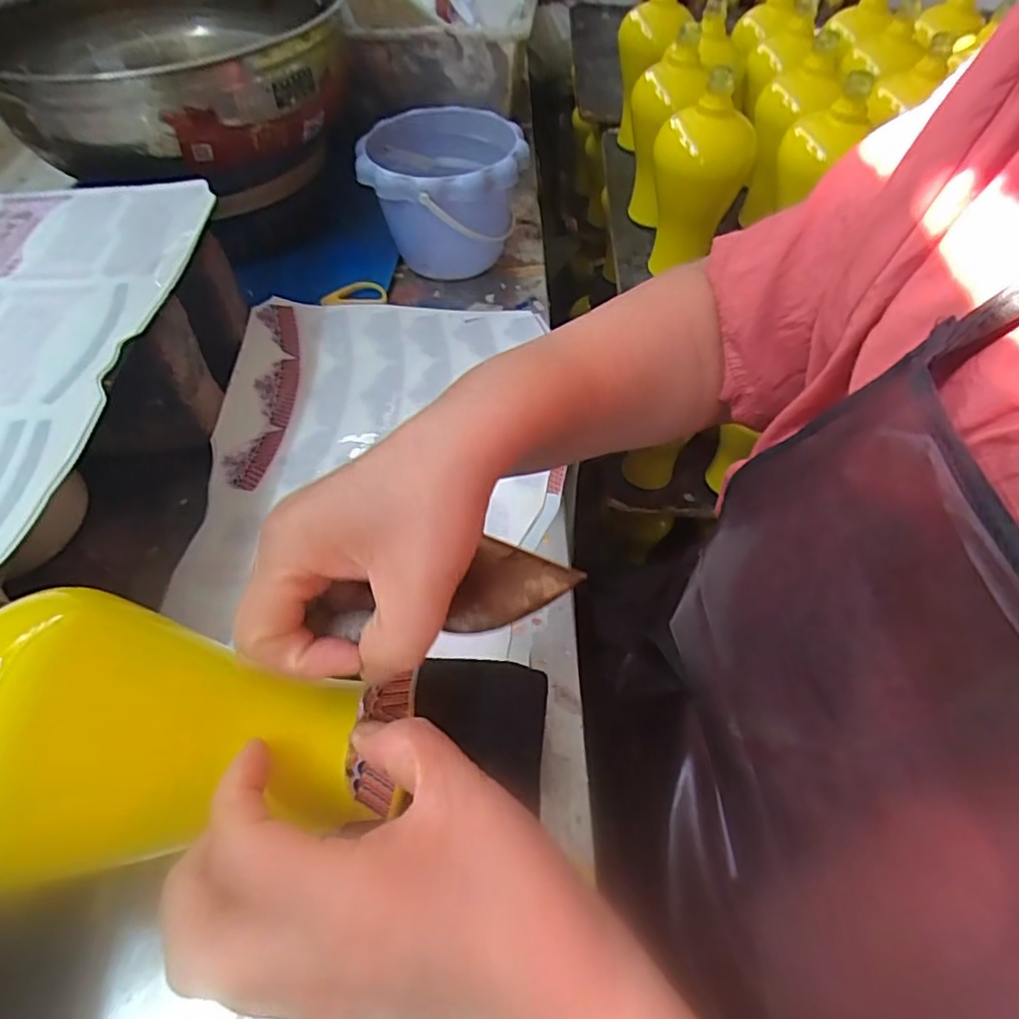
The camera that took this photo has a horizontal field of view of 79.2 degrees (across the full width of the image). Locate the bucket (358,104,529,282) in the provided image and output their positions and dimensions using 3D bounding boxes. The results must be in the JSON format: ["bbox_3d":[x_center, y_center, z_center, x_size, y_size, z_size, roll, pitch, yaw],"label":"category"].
[{"bbox_3d":[-0.062,-0.307,0.619,0.149,0.119,0.156,1,53,-1],"label":"bucket"}]

